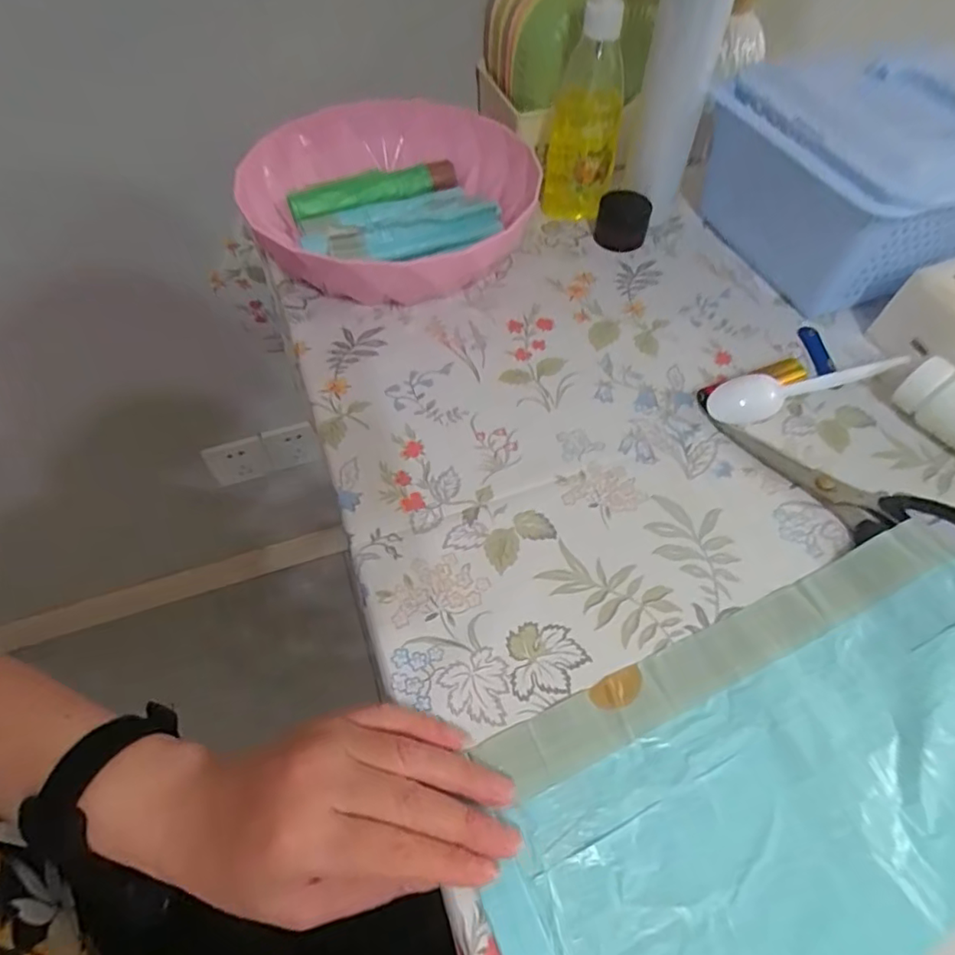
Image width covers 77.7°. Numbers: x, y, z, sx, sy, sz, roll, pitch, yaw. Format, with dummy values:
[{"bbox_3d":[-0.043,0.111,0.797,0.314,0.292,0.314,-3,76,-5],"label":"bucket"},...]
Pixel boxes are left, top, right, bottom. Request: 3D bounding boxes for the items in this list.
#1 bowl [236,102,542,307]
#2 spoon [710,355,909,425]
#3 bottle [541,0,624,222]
[{"bbox_3d":[-0.061,-0.228,0.500,0.231,0.063,0.228,0,55,0],"label":"bowl"},{"bbox_3d":[0.232,-0.066,0.416,0.156,0.017,0.026,-16,56,-12],"label":"spoon"},{"bbox_3d":[0.089,-0.298,0.478,0.055,0.181,0.037,2,55,1],"label":"bottle"}]

